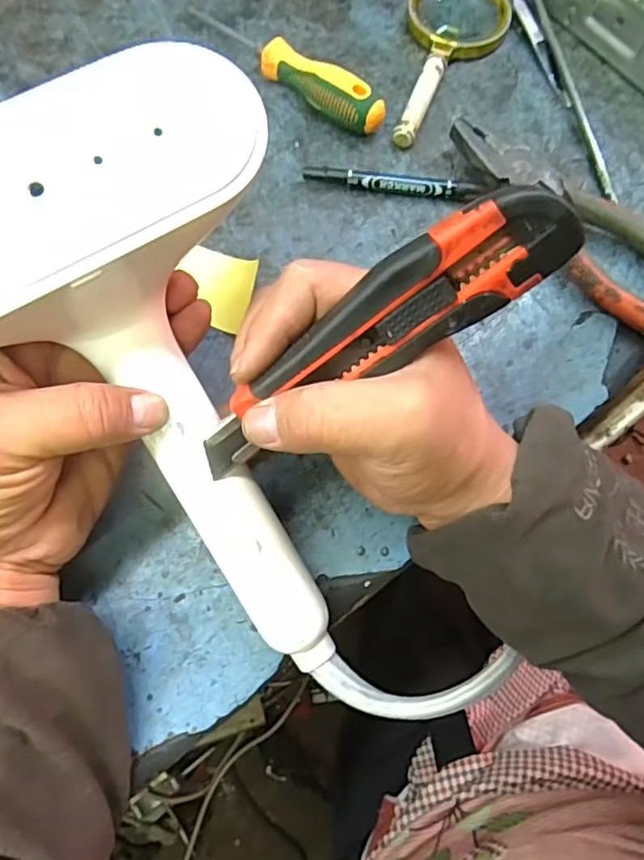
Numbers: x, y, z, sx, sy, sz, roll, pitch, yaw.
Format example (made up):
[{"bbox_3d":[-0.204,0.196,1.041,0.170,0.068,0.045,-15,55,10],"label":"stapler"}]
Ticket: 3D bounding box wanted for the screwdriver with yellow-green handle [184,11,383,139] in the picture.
[{"bbox_3d":[-0.020,-0.223,0.389,0.134,0.031,0.023,37,76,10],"label":"screwdriver with yellow-green handle"}]

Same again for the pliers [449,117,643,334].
[{"bbox_3d":[0.152,-0.116,0.363,0.193,0.025,0.062,38,76,10],"label":"pliers"}]

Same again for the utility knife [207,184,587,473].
[{"bbox_3d":[0.016,-0.038,0.239,0.163,0.020,0.037,-32,117,16],"label":"utility knife"}]

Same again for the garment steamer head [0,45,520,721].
[{"bbox_3d":[-0.069,0.017,0.252,0.180,0.061,0.298,-16,110,-15],"label":"garment steamer head"}]

